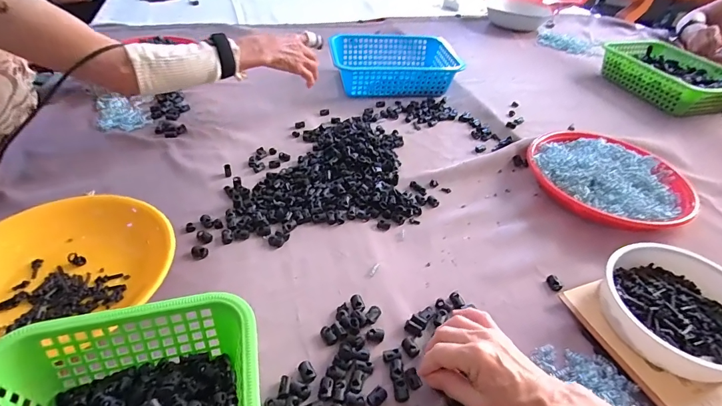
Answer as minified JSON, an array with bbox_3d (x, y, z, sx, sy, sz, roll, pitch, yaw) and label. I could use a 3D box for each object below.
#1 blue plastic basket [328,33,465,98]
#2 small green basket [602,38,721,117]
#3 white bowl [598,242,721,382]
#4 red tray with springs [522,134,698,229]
[{"bbox_3d":[0.084,-0.343,0.924,0.298,0.068,0.225,2,42,-5],"label":"blue plastic basket"},{"bbox_3d":[0.765,-0.315,0.938,0.223,0.083,0.295,-5,43,-12],"label":"small green basket"},{"bbox_3d":[0.367,0.122,0.439,0.163,0.049,0.163,3,42,-3],"label":"white bowl"},{"bbox_3d":[0.410,-0.043,0.632,0.247,0.049,0.242,-10,44,-17],"label":"red tray with springs"}]

